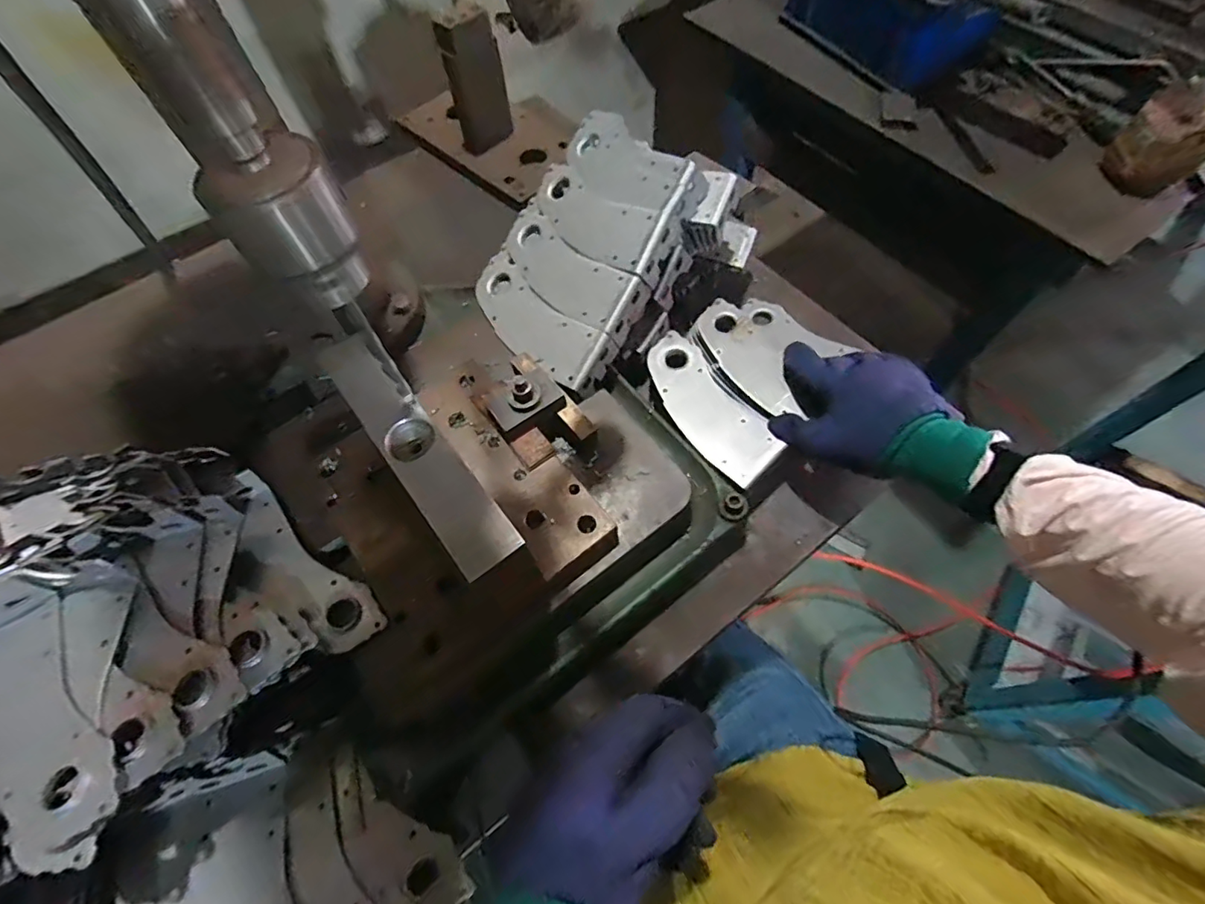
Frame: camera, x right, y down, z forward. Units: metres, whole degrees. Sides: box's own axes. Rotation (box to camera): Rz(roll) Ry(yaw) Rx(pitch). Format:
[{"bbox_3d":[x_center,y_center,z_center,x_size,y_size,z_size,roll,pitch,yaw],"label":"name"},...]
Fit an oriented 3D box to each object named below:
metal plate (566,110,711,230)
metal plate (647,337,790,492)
[{"bbox_3d":[0.028,-0.289,0.557,0.081,0.040,0.178,-42,59,7],"label":"metal plate"},{"bbox_3d":[0.101,-0.047,0.528,0.069,0.010,0.172,-33,65,-8],"label":"metal plate"}]

